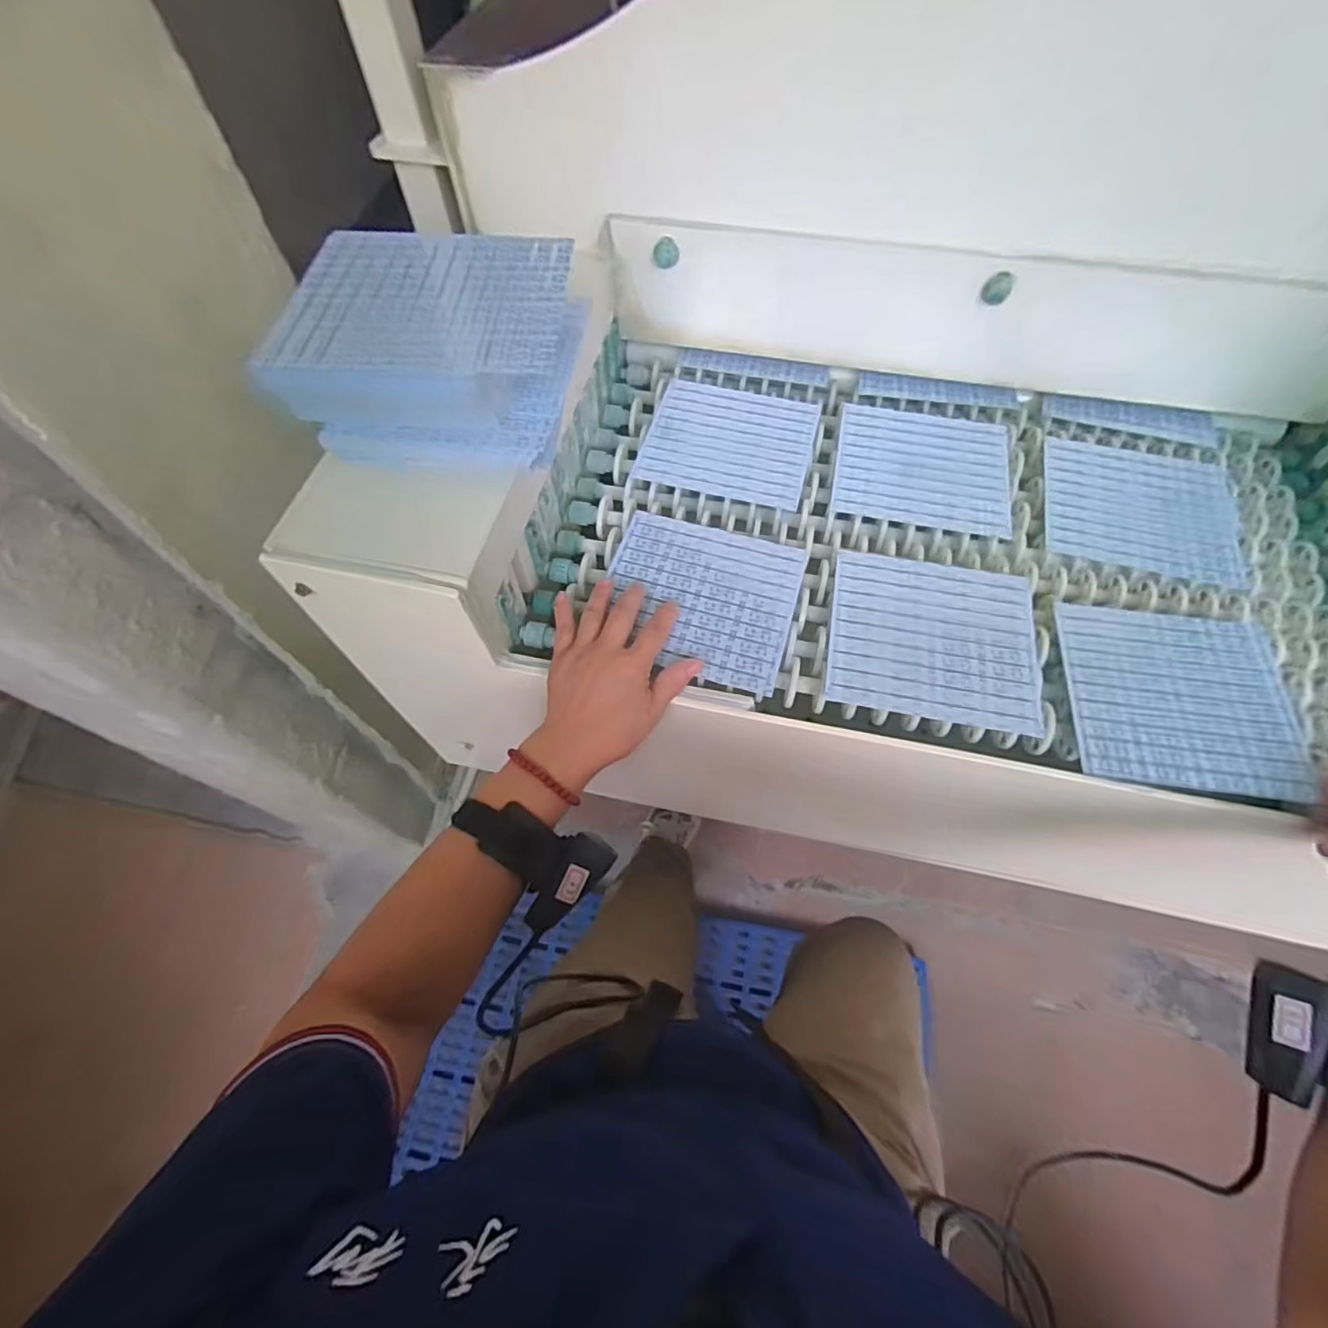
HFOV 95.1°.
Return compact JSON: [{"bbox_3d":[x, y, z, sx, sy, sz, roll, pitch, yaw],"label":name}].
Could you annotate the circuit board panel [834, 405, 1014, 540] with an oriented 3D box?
[{"bbox_3d":[0.248,-0.191,0.582,0.161,0.009,0.142,12,60,5],"label":"circuit board panel"}]

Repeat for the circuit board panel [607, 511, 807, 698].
[{"bbox_3d":[0.030,-0.059,0.512,0.156,0.010,0.147,15,61,7],"label":"circuit board panel"}]

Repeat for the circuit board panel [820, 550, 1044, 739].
[{"bbox_3d":[0.217,-0.023,0.491,0.161,0.010,0.148,11,60,5],"label":"circuit board panel"}]

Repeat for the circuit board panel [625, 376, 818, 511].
[{"bbox_3d":[0.066,-0.225,0.603,0.159,0.007,0.147,15,61,7],"label":"circuit board panel"}]

